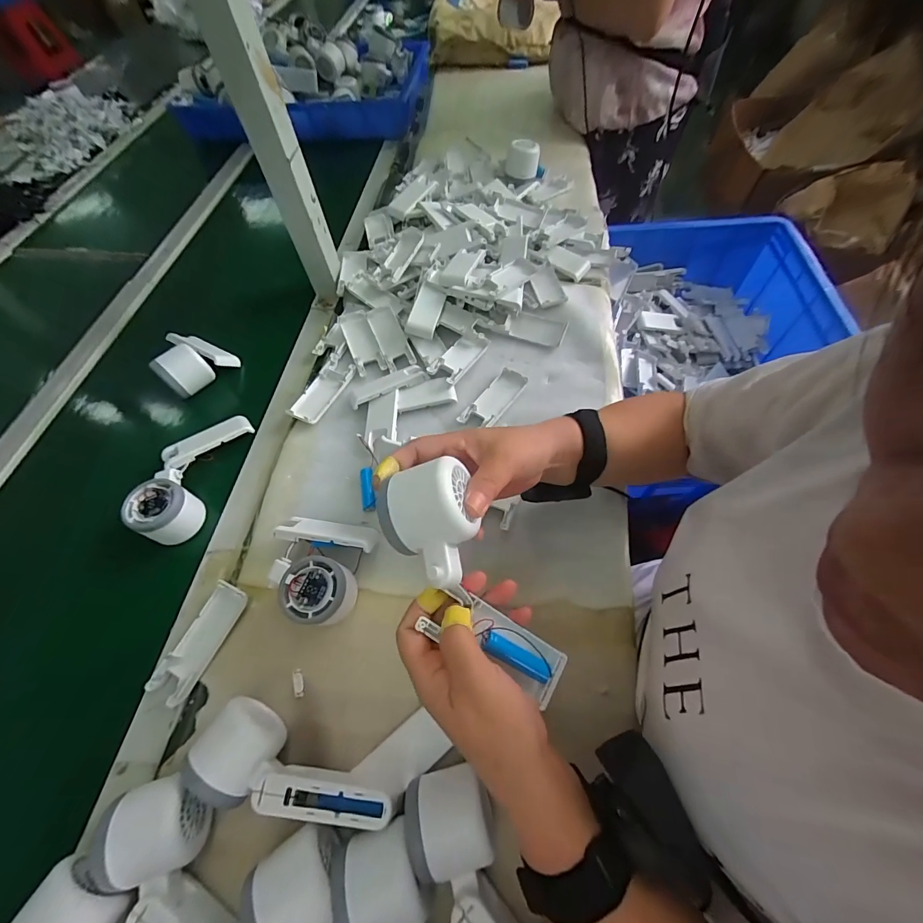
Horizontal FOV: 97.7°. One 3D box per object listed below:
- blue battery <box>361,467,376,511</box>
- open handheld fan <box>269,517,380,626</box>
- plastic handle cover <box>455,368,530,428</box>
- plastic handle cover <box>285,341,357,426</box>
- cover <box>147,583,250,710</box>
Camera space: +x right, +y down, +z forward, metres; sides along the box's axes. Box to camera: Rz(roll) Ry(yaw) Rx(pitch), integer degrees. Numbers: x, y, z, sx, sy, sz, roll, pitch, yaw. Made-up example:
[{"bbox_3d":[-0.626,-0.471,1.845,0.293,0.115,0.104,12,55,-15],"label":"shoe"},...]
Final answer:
[{"bbox_3d":[-0.109,0.032,0.468,0.016,0.012,0.052,-9,59,-2],"label":"blue battery"},{"bbox_3d":[-0.148,0.100,0.404,0.102,0.053,0.109,15,62,10],"label":"open handheld fan"},{"bbox_3d":[0.042,-0.080,0.523,0.041,0.013,0.104,31,66,20],"label":"plastic handle cover"},{"bbox_3d":[-0.180,-0.103,0.545,0.045,0.019,0.128,20,63,15],"label":"plastic handle cover"},{"bbox_3d":[-0.252,0.172,0.391,0.041,0.012,0.105,19,63,14],"label":"cover"}]

